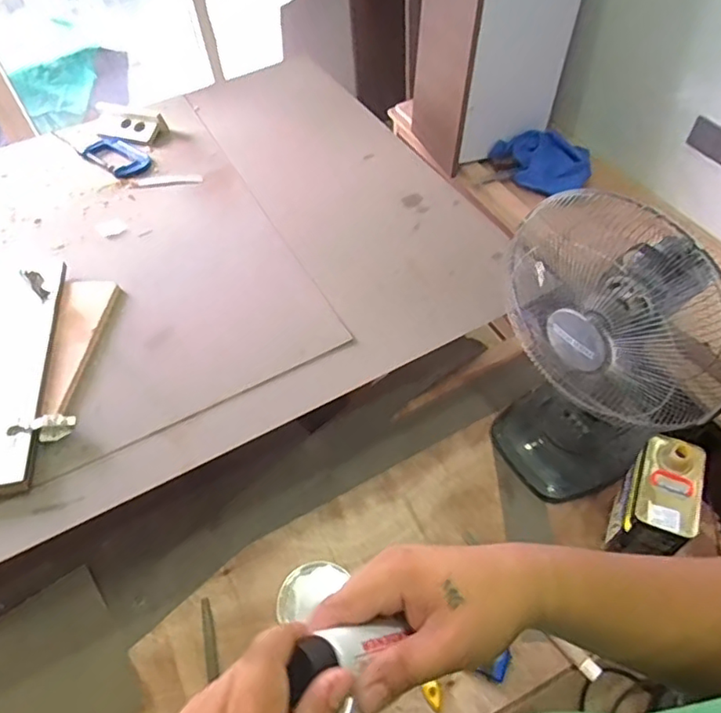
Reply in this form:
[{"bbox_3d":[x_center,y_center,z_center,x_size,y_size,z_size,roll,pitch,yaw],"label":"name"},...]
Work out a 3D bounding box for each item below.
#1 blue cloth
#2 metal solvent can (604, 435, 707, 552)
[{"bbox_3d":[0.485,-0.539,1.583,0.269,0.160,0.046,40,22,21],"label":"blue cloth"},{"bbox_3d":[0.477,0.240,0.947,0.092,0.183,0.151,17,56,17],"label":"metal solvent can"}]

